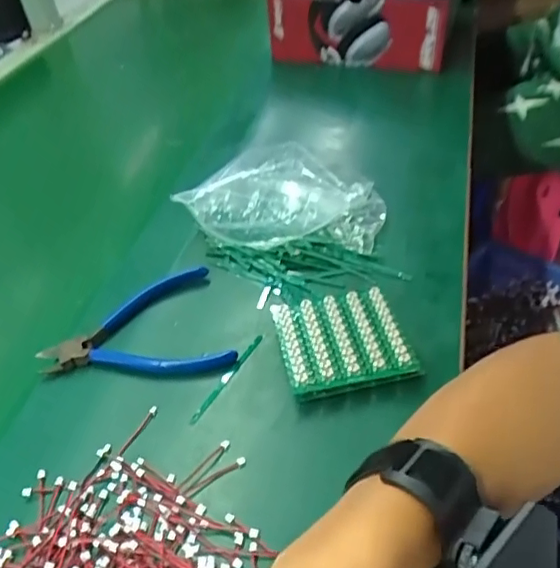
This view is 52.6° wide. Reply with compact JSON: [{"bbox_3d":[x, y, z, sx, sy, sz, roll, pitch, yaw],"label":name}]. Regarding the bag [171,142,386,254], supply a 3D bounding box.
[{"bbox_3d":[0.003,-0.080,0.506,0.174,0.053,0.096,7,43,13],"label":"bag"}]

